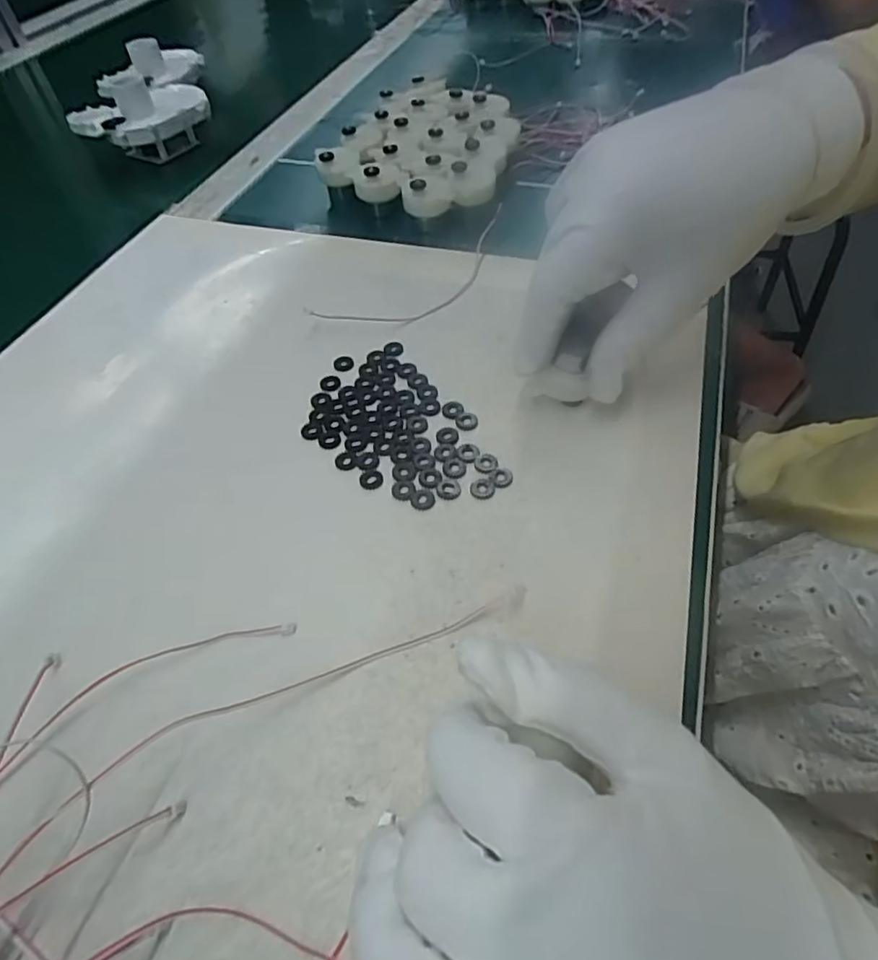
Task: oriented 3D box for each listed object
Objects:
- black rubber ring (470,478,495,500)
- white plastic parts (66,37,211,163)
[{"bbox_3d":[0.019,0.003,0.254,0.011,0.004,0.011,-2,53,3],"label":"black rubber ring"},{"bbox_3d":[-0.257,-0.335,0.499,0.104,0.053,0.154,-15,53,-8],"label":"white plastic parts"}]

